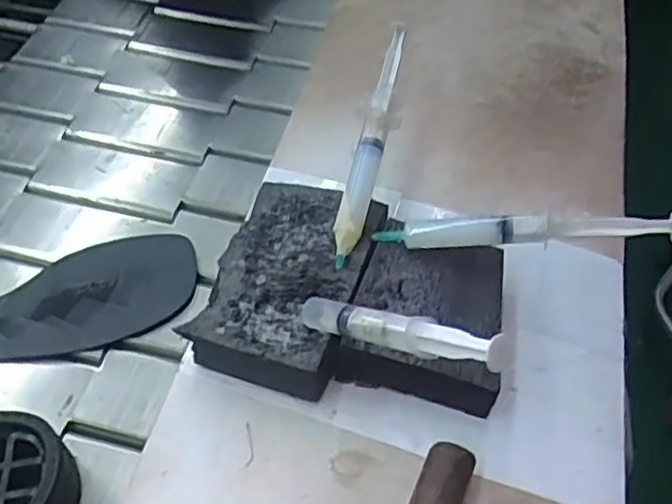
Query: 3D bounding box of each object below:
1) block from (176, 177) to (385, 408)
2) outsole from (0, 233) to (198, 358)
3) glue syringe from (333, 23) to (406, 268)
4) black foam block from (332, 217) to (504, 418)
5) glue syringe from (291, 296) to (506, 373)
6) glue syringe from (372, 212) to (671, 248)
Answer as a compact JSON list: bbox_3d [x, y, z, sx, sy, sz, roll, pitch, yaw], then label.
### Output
[{"bbox_3d":[-0.025,0.018,0.426,0.083,0.036,0.127,16,54,12],"label":"block"},{"bbox_3d":[-0.217,0.029,0.475,0.244,0.042,0.083,-14,52,-12],"label":"outsole"},{"bbox_3d":[0.024,-0.073,0.441,0.020,0.021,0.172,12,72,9],"label":"glue syringe"},{"bbox_3d":[0.055,0.038,0.409,0.089,0.039,0.102,15,54,11],"label":"black foam block"},{"bbox_3d":[0.024,0.037,0.345,0.132,0.017,0.015,7,42,48],"label":"glue syringe"},{"bbox_3d":[0.106,-0.012,0.406,0.164,0.020,0.013,-2,49,14],"label":"glue syringe"}]

